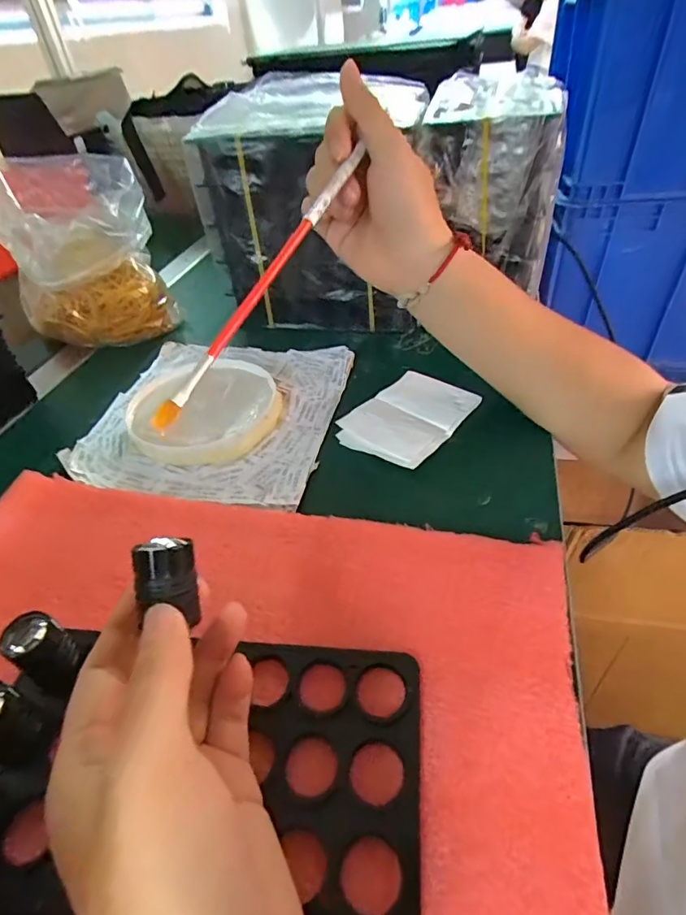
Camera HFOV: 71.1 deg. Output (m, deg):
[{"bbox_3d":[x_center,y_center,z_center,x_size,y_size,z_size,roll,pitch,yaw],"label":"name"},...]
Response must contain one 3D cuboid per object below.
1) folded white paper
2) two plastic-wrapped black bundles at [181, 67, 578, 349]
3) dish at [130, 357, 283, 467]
[{"bbox_3d":[0.052,-0.033,0.374,0.071,0.008,0.101,28,51,30],"label":"folded white paper"},{"bbox_3d":[0.037,-0.245,0.472,0.305,0.184,0.160,8,44,12],"label":"two plastic-wrapped black bundles"},{"bbox_3d":[-0.112,-0.043,0.391,0.115,0.015,0.112,-2,43,2],"label":"dish"}]

